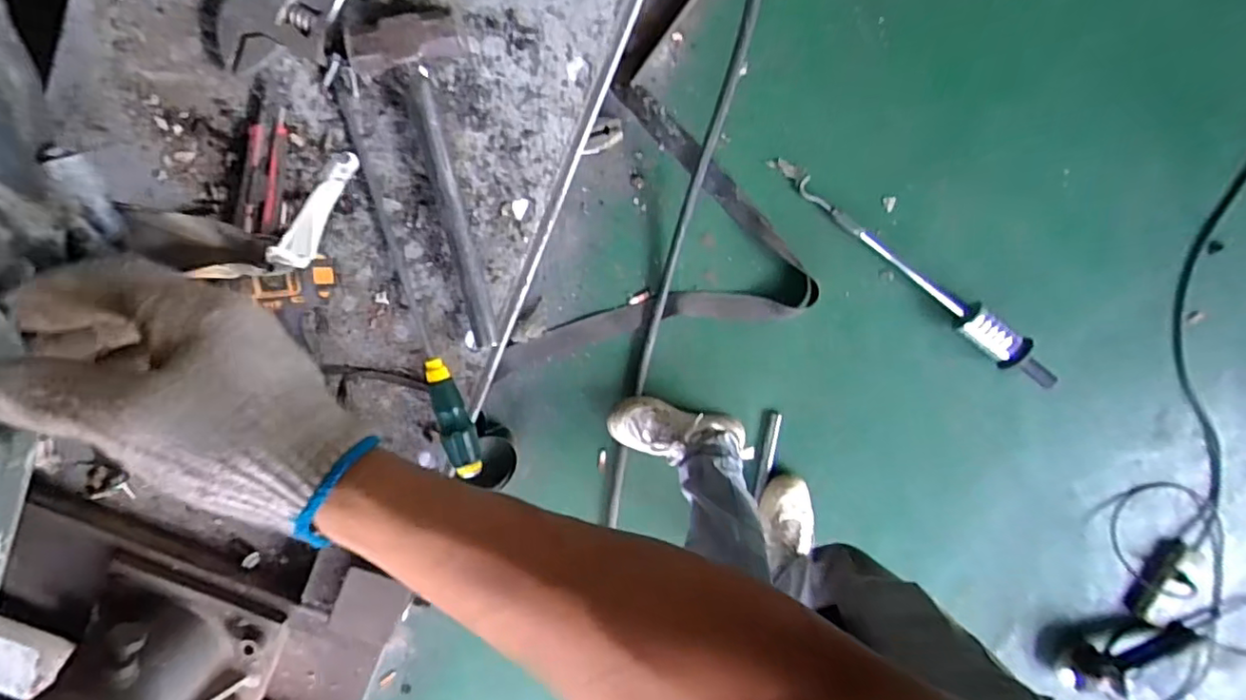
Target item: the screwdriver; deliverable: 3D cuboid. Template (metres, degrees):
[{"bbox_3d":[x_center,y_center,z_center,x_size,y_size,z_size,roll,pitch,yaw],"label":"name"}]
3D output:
[{"bbox_3d":[-0.222,-0.060,0.609,0.032,0.039,0.404,-19,99,3],"label":"screwdriver"}]

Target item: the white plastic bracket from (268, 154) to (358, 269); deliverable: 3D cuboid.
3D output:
[{"bbox_3d":[-0.181,-0.081,0.359,0.013,0.027,0.086,13,57,-2],"label":"white plastic bracket"}]

